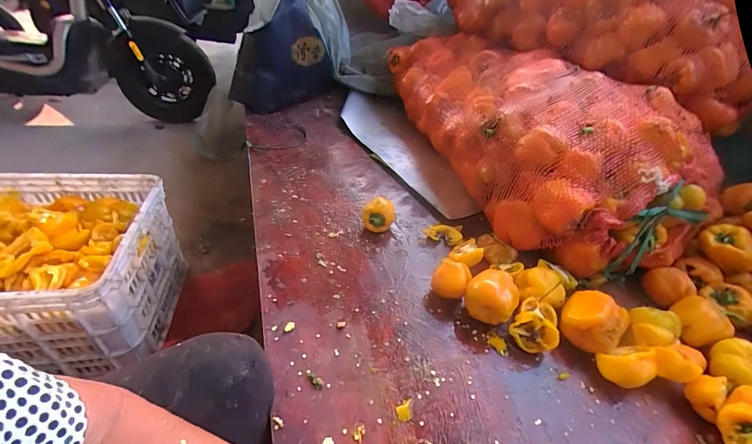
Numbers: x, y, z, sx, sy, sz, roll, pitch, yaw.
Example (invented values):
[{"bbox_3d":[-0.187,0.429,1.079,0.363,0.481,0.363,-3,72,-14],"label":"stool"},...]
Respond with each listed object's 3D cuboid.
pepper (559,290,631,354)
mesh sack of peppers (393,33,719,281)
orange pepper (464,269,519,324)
[{"bbox_3d":[0.302,0.136,0.477,0.073,0.056,0.061,34,47,29],"label":"pepper"},{"bbox_3d":[0.285,-0.249,0.766,0.320,0.218,0.771,-8,42,-16],"label":"mesh sack of peppers"},{"bbox_3d":[0.166,0.111,0.494,0.065,0.066,0.058,32,46,27],"label":"orange pepper"}]

